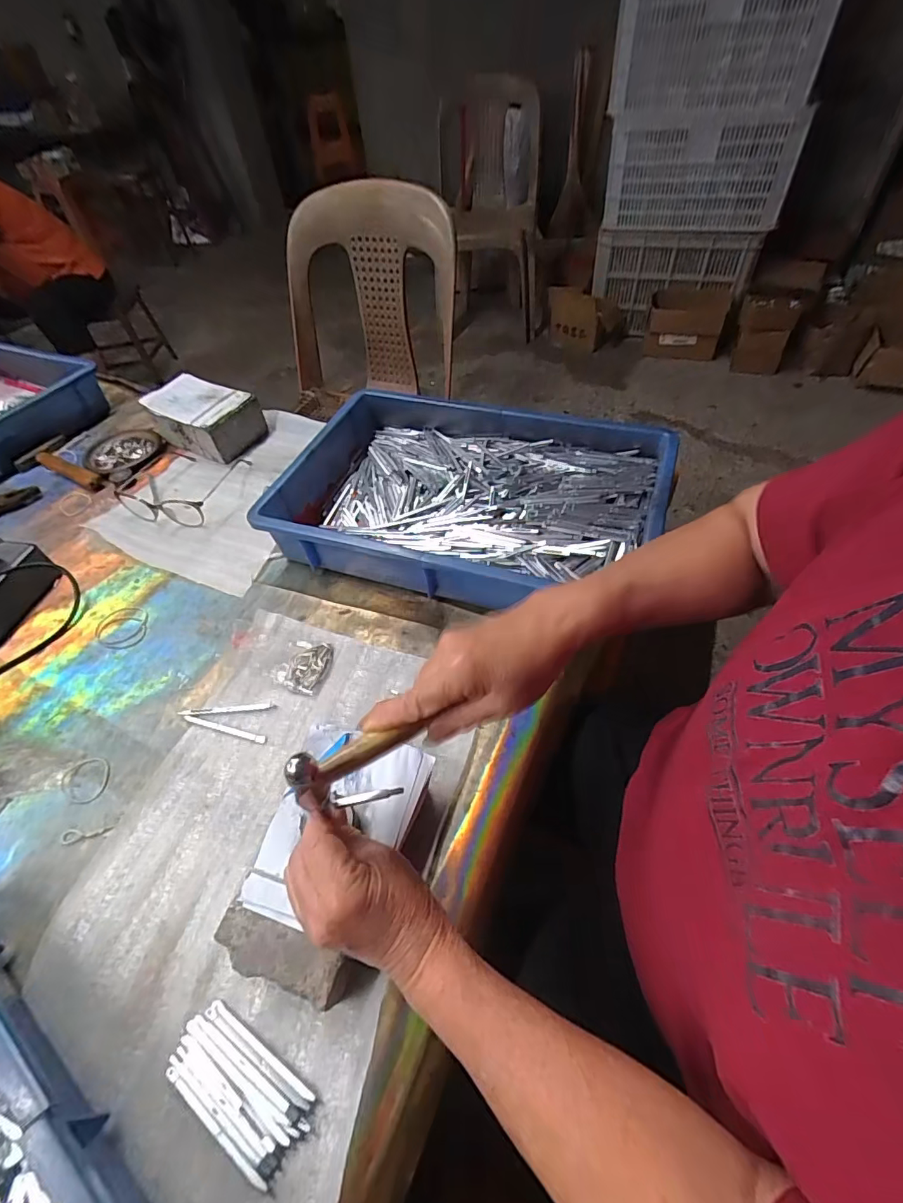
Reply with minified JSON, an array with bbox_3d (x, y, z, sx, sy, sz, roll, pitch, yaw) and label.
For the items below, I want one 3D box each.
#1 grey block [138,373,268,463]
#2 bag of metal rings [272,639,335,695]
[{"bbox_3d":[-0.385,-0.292,0.765,0.154,0.071,0.103,22,56,22],"label":"grey block"},{"bbox_3d":[-0.149,0.063,0.501,0.048,0.019,0.060,19,55,20],"label":"bag of metal rings"}]

